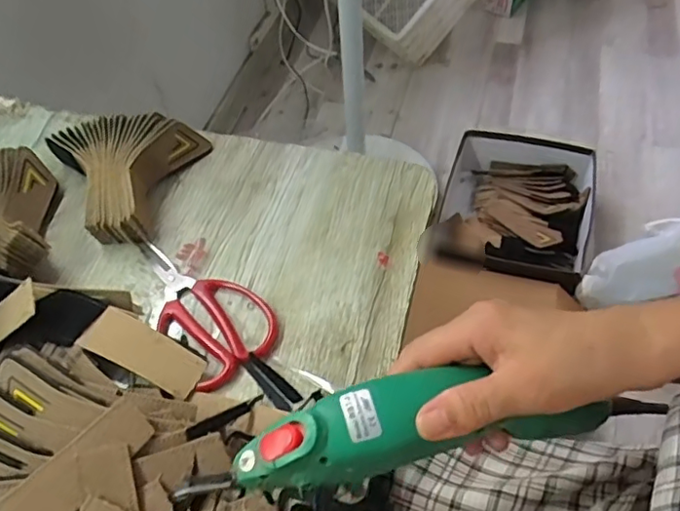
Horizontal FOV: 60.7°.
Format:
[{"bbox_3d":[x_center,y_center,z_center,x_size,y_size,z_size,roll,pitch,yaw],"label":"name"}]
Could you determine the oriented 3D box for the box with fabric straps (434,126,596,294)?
[{"bbox_3d":[0.345,-0.079,1.155,0.293,0.110,0.342,11,54,13],"label":"box with fabric straps"}]

